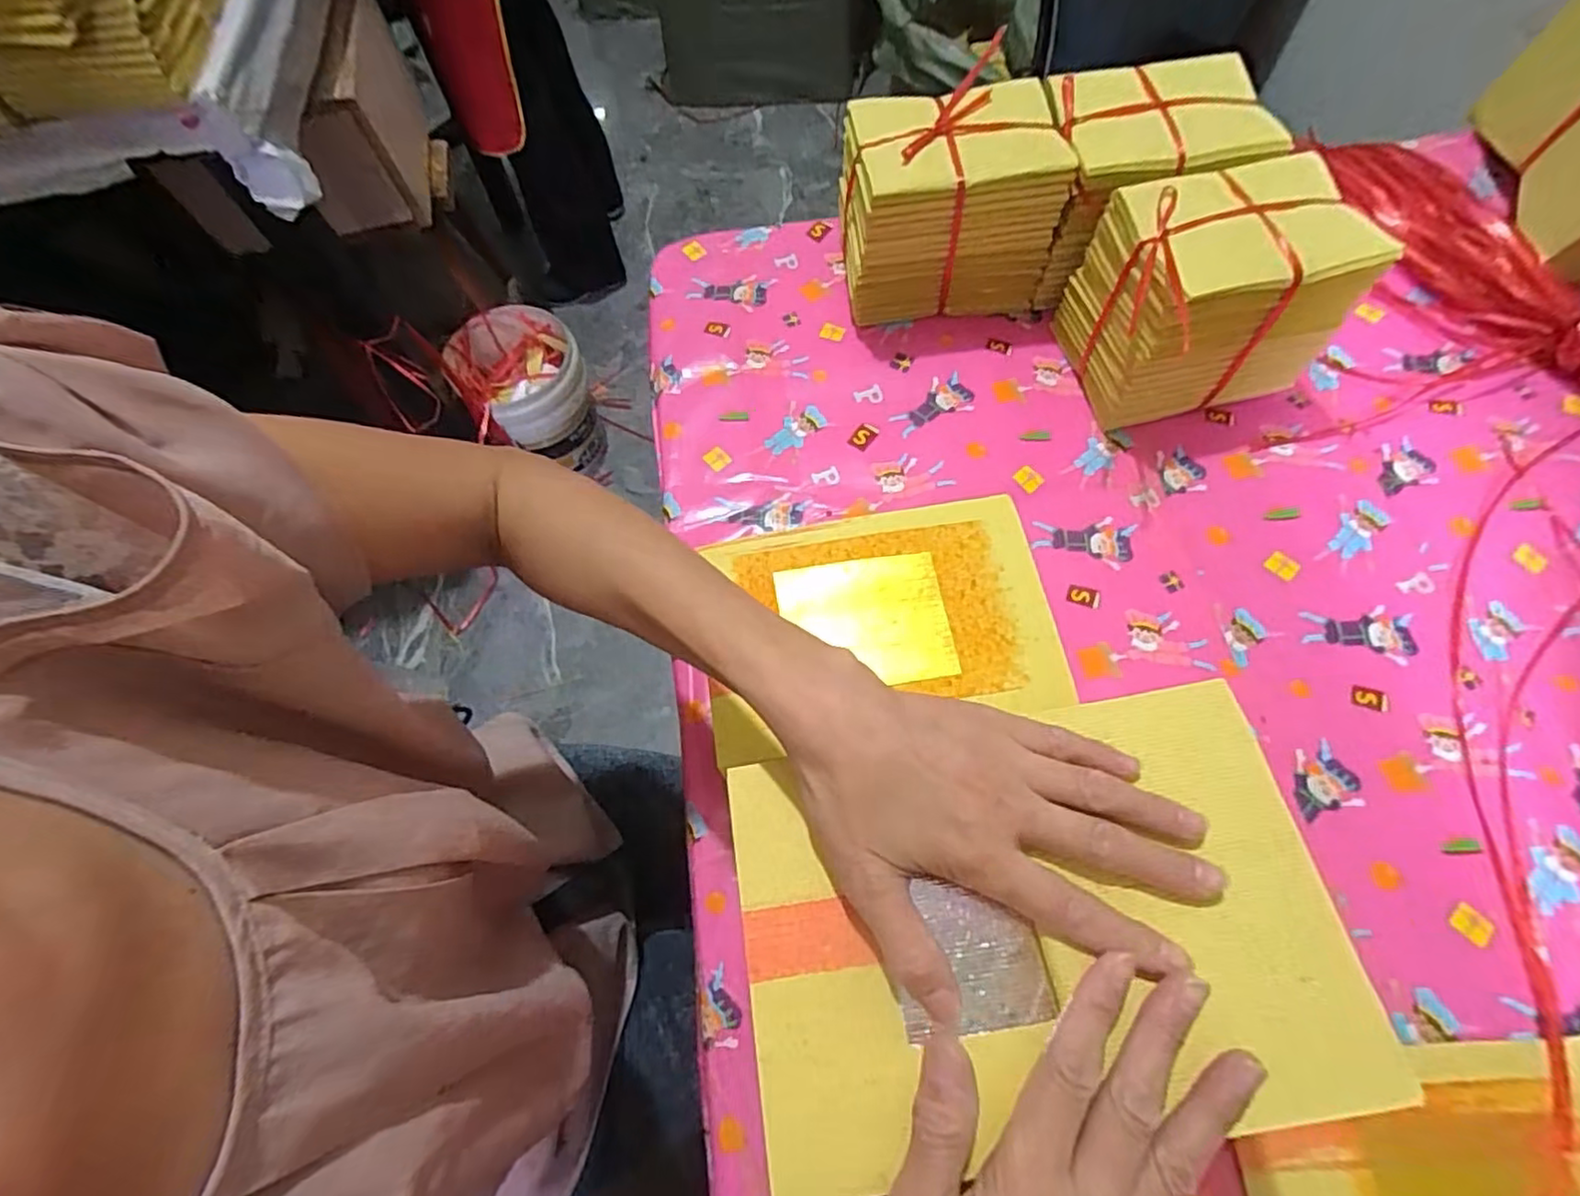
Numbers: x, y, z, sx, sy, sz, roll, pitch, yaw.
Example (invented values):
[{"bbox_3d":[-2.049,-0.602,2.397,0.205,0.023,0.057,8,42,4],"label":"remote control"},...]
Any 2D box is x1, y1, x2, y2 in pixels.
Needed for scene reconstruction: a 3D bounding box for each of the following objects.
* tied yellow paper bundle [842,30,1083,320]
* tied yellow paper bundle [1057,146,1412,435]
[{"bbox_3d":[0.131,-0.334,0.576,0.167,0.140,0.114,-4,67,0],"label":"tied yellow paper bundle"},{"bbox_3d":[0.322,-0.234,0.525,0.158,0.138,0.122,-13,67,-3],"label":"tied yellow paper bundle"}]

